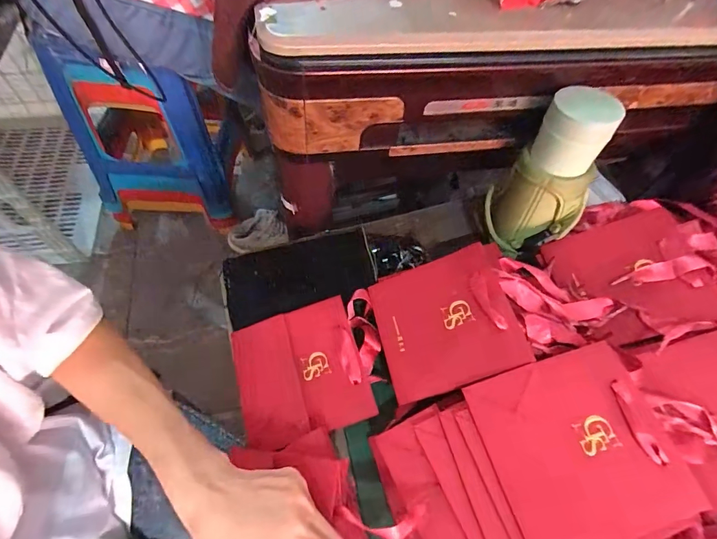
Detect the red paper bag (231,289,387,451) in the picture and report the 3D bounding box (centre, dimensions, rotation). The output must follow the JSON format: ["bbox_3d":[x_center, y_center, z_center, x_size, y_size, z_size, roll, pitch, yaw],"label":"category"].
[{"bbox_3d":[-0.056,0.112,0.432,0.167,0.011,0.135,-19,73,3],"label":"red paper bag"}]

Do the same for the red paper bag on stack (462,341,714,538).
[{"bbox_3d":[0.183,0.149,0.322,0.140,0.011,0.142,-22,61,5],"label":"red paper bag on stack"}]

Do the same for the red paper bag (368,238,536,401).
[{"bbox_3d":[0.091,0.053,0.408,0.145,0.007,0.139,-24,60,18],"label":"red paper bag"}]

